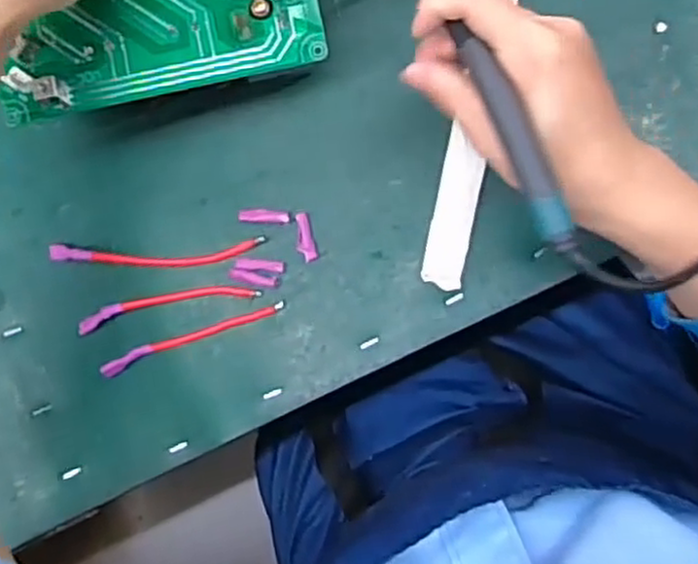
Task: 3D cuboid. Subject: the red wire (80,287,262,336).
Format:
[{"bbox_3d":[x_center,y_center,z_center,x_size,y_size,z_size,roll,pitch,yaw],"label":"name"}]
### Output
[{"bbox_3d":[-0.095,0.012,0.387,0.094,0.010,0.012,-13,87,4],"label":"red wire"}]

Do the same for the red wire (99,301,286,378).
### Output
[{"bbox_3d":[-0.081,0.028,0.385,0.098,0.011,0.008,-21,86,3],"label":"red wire"}]

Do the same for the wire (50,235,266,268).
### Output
[{"bbox_3d":[-0.102,-0.014,0.390,0.113,0.007,0.014,-2,88,4],"label":"wire"}]

